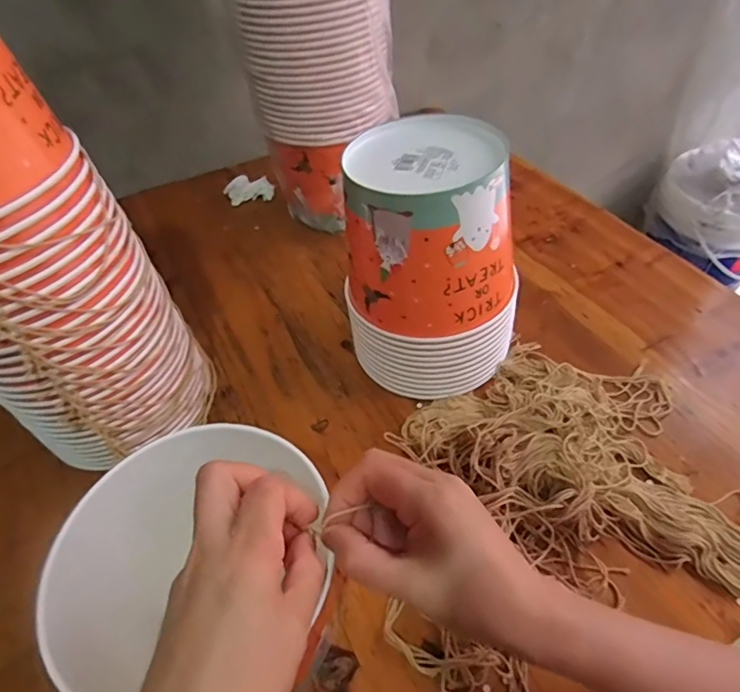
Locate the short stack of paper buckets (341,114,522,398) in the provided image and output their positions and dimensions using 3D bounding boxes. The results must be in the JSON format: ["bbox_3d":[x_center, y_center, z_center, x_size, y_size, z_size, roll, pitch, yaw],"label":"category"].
[{"bbox_3d":[0.059,-0.069,0.468,0.151,0.212,0.136,2,49,8],"label":"short stack of paper buckets"}]

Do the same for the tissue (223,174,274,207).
[{"bbox_3d":[-0.186,-0.242,0.789,0.072,0.027,0.038,-9,48,-2],"label":"tissue"}]

